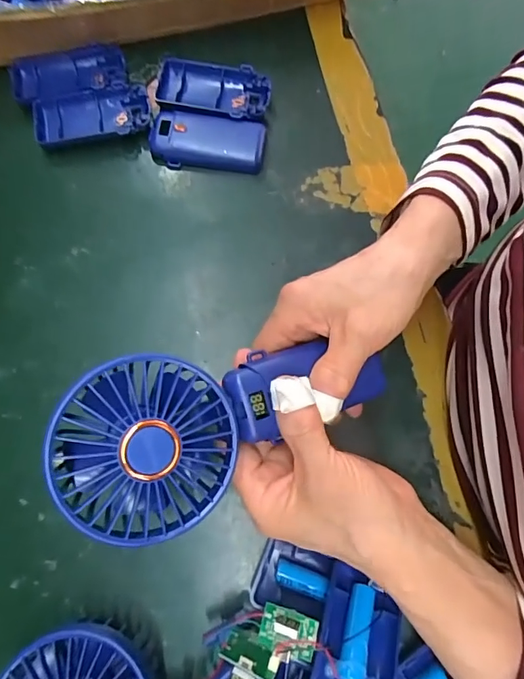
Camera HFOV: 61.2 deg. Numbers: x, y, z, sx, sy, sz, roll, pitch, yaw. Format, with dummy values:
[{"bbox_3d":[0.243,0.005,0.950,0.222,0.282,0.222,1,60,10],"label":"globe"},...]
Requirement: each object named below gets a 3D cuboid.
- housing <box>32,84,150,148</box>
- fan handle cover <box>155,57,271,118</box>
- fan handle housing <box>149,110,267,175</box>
[{"bbox_3d":[-0.142,-0.186,0.369,0.094,0.014,0.048,-9,74,-3],"label":"housing"},{"bbox_3d":[-0.043,-0.216,0.383,0.098,0.015,0.052,9,74,2],"label":"fan handle cover"},{"bbox_3d":[-0.045,-0.164,0.367,0.092,0.012,0.047,5,74,1],"label":"fan handle housing"}]

